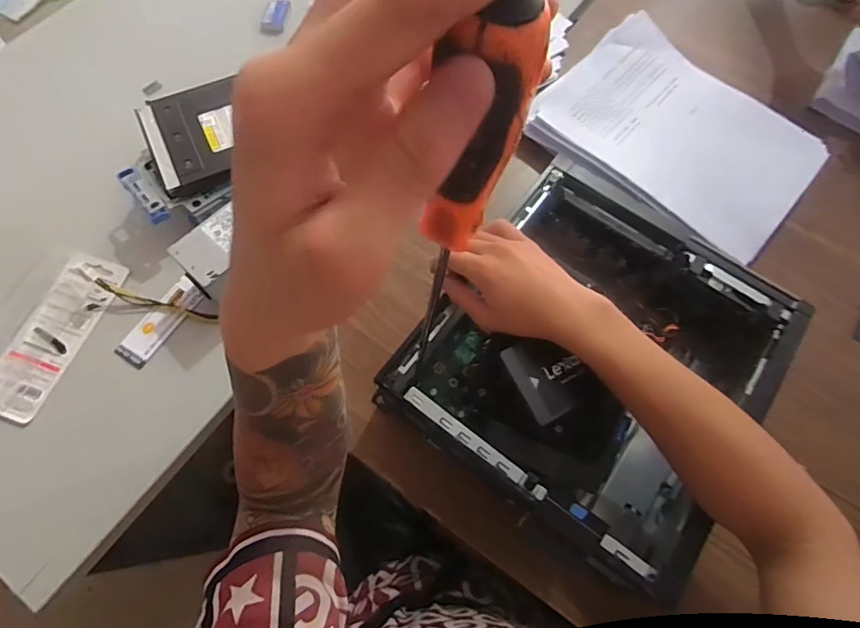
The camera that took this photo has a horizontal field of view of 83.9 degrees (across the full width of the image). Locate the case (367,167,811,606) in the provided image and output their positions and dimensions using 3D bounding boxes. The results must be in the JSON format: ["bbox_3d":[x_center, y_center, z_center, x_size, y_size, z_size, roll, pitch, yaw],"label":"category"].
[{"bbox_3d":[0.159,0.043,0.473,0.282,0.120,0.322,37,71,13],"label":"case"}]

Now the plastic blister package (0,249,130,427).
[{"bbox_3d":[-0.416,0.022,0.506,0.095,0.010,0.203,20,63,1],"label":"plastic blister package"}]

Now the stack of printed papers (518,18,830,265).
[{"bbox_3d":[0.307,-0.229,0.594,0.321,0.041,0.233,35,70,12],"label":"stack of printed papers"}]

